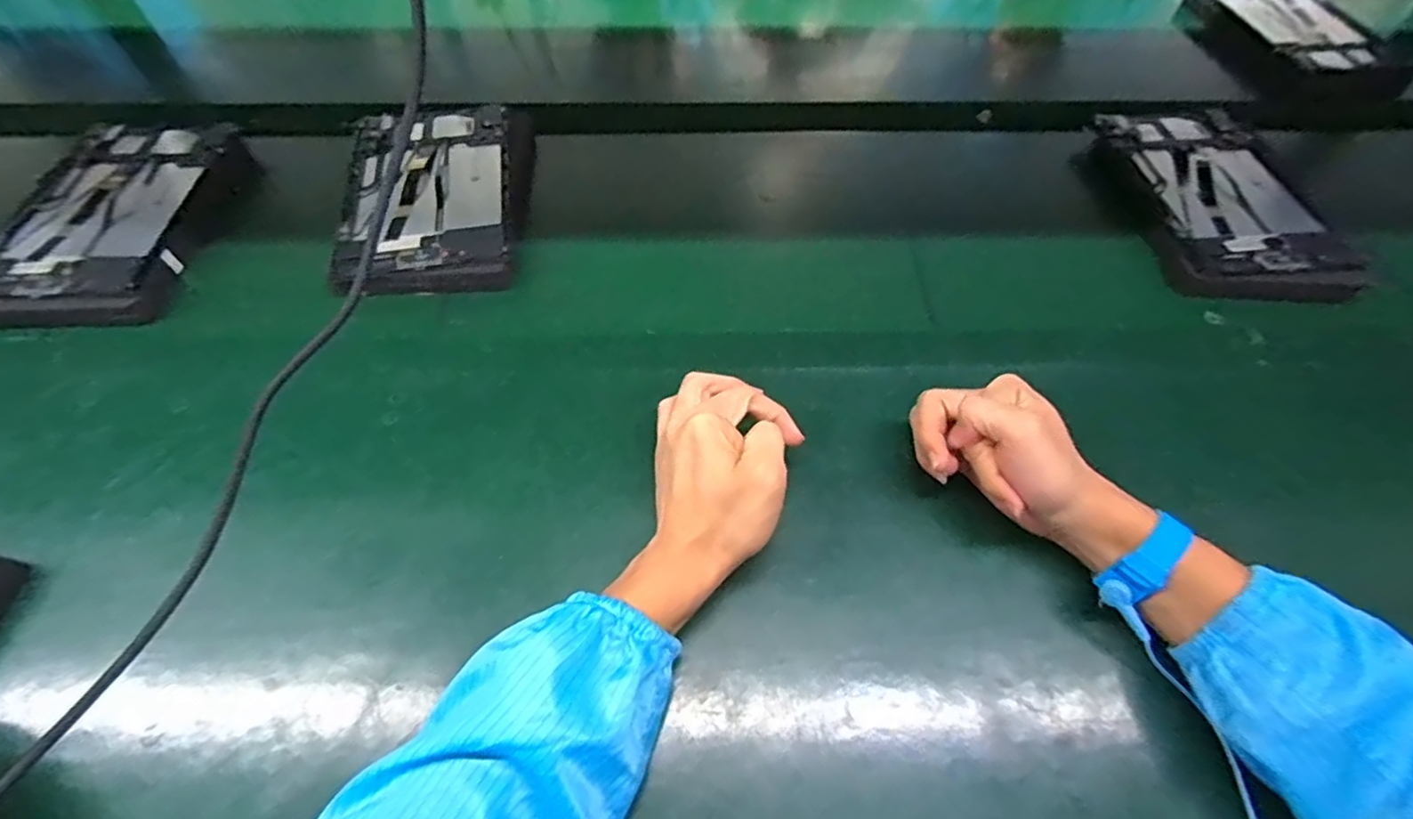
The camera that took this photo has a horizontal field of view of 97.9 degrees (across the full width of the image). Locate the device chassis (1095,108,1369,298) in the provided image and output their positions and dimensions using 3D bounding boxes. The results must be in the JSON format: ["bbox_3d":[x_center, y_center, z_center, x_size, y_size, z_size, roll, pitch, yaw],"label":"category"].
[{"bbox_3d":[0.505,-0.204,0.604,0.169,0.028,0.252,-2,57,-2],"label":"device chassis"}]

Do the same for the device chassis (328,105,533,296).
[{"bbox_3d":[-0.266,-0.216,0.607,0.165,0.027,0.262,-5,57,-4],"label":"device chassis"}]

